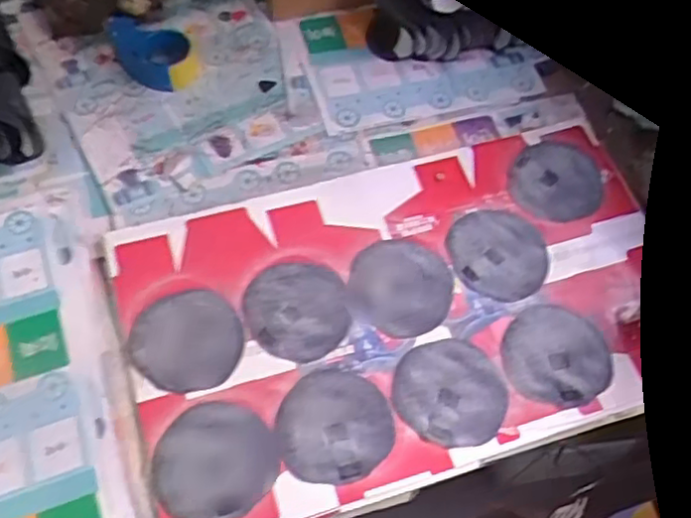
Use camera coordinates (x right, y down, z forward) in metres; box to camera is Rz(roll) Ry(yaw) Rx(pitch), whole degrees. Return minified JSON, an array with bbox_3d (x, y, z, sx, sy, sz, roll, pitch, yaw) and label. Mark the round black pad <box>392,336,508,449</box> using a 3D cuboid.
[{"bbox_3d":[0.142,0.175,0.940,0.146,0.019,0.149,1,61,-3],"label":"round black pad"}]

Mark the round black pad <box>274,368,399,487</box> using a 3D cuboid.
[{"bbox_3d":[-0.014,0.214,0.905,0.148,0.012,0.145,0,58,0],"label":"round black pad"}]

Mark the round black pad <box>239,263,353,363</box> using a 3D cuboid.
[{"bbox_3d":[-0.069,0.069,0.973,0.142,0.023,0.144,1,61,-3],"label":"round black pad"}]

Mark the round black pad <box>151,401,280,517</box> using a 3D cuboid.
[{"bbox_3d":[-0.164,0.250,0.871,0.151,0.011,0.141,1,61,-3],"label":"round black pad"}]

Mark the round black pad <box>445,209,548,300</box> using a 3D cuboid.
[{"bbox_3d":[0.230,-0.015,1.059,0.148,0.010,0.160,1,61,-3],"label":"round black pad"}]

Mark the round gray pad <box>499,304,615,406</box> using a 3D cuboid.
[{"bbox_3d":[0.290,0.136,0.975,0.147,0.013,0.143,1,61,-3],"label":"round gray pad"}]

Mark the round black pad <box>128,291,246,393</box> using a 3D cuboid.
[{"bbox_3d":[-0.214,0.109,0.942,0.146,0.019,0.139,4,66,-9],"label":"round black pad"}]

